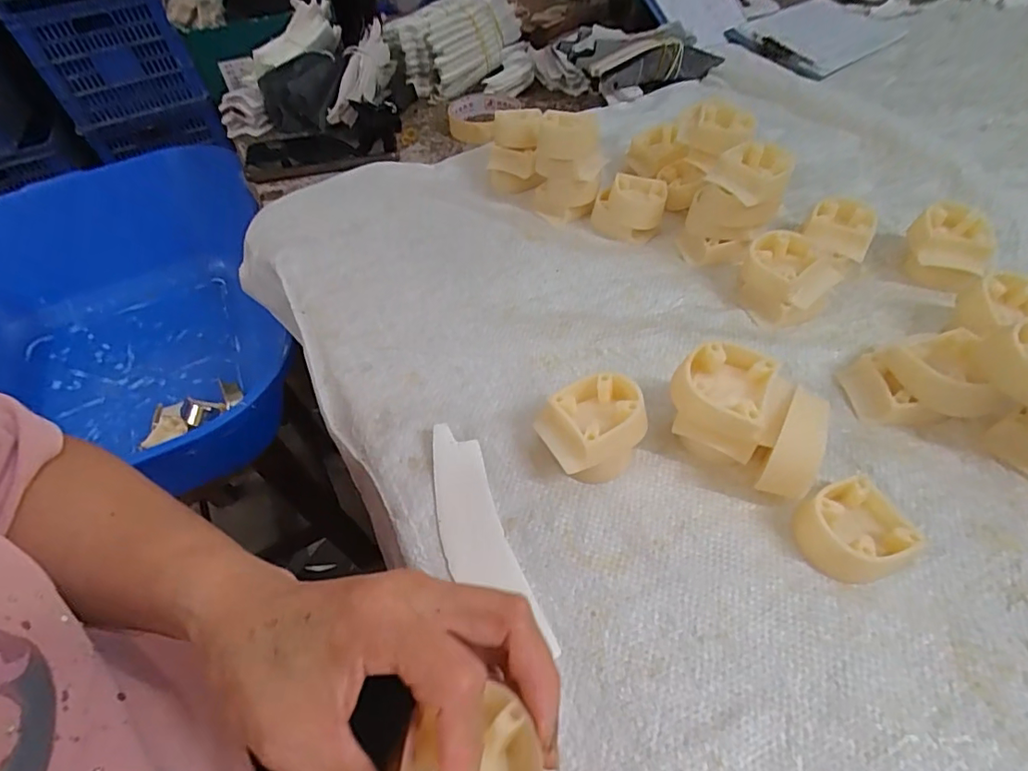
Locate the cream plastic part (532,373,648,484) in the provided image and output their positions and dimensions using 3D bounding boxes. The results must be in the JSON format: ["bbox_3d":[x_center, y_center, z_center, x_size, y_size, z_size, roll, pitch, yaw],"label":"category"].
[{"bbox_3d":[0.045,0.026,0.311,0.056,0.043,0.049,-32,55,-22],"label":"cream plastic part"}]

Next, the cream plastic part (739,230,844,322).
[{"bbox_3d":[0.202,-0.081,0.393,0.057,0.038,0.063,-23,52,-15],"label":"cream plastic part"}]

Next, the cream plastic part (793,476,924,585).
[{"bbox_3d":[0.179,0.077,0.276,0.049,0.021,0.047,-26,53,-17],"label":"cream plastic part"}]

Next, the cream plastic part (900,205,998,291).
[{"bbox_3d":[0.333,-0.106,0.403,0.056,0.037,0.065,34,59,28],"label":"cream plastic part"}]

